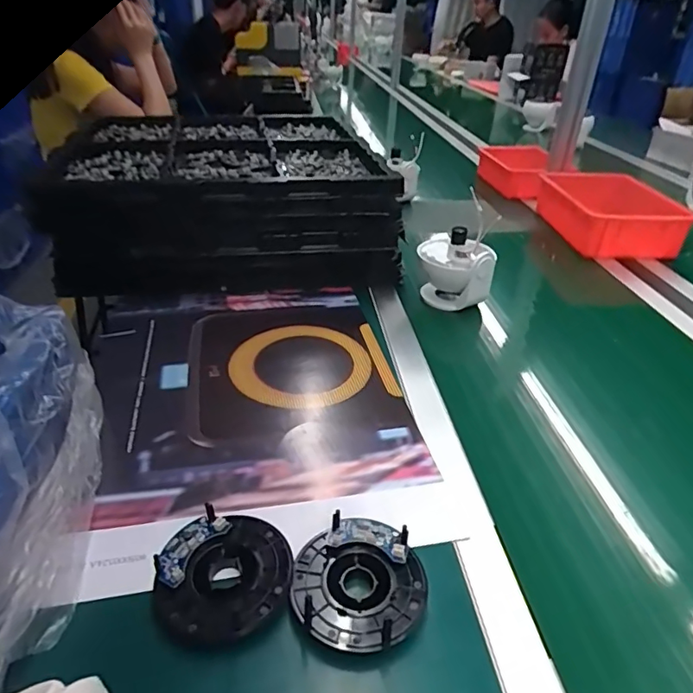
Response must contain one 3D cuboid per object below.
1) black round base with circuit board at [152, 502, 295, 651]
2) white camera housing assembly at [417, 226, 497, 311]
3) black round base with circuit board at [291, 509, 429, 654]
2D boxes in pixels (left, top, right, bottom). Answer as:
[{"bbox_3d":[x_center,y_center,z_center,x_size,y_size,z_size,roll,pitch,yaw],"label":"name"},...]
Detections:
[{"bbox_3d":[-0.095,0.177,0.410,0.100,0.029,0.102,3,34,-2],"label":"black round base with circuit board"},{"bbox_3d":[0.171,-0.123,0.831,0.117,0.111,0.107,12,35,12],"label":"white camera housing assembly"},{"bbox_3d":[0.010,0.184,0.407,0.097,0.032,0.099,3,34,-2],"label":"black round base with circuit board"}]

